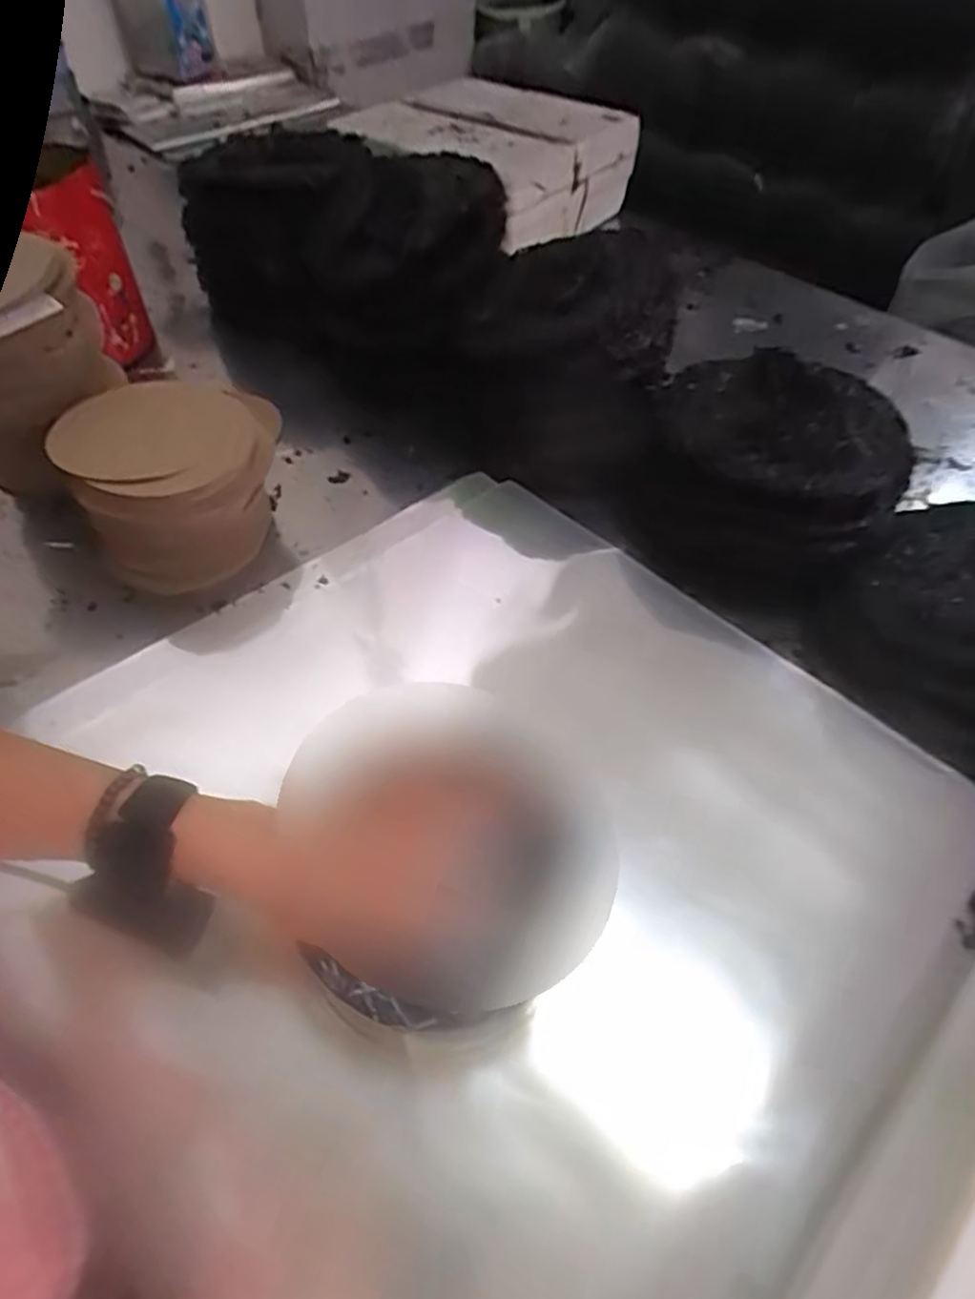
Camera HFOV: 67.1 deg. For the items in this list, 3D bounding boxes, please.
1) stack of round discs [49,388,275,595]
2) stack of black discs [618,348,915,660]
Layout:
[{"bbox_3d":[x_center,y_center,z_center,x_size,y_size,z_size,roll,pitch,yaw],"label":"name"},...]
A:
[{"bbox_3d":[-0.256,-0.132,0.616,0.147,0.126,0.118,5,52,4],"label":"stack of round discs"},{"bbox_3d":[0.233,-0.149,0.642,0.218,0.114,0.224,29,57,20],"label":"stack of black discs"}]

